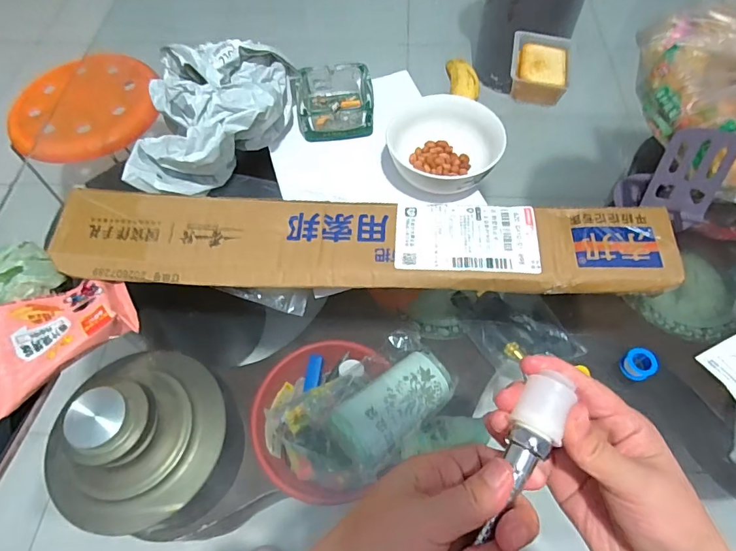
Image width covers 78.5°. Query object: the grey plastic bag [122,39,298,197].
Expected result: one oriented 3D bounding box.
[{"bbox_3d":[-0.167,-0.168,0.483,0.150,0.098,0.174,1,60,2],"label":"grey plastic bag"}]

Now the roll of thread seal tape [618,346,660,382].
[{"bbox_3d":[0.235,0.077,0.391,0.023,0.020,0.025,-1,60,1],"label":"roll of thread seal tape"}]

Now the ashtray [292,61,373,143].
[{"bbox_3d":[-0.044,-0.224,0.564,0.095,0.043,0.109,-8,60,-2],"label":"ashtray"}]

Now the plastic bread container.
[{"bbox_3d":[0.218,-0.262,0.569,0.074,0.035,0.096,10,61,7],"label":"plastic bread container"}]

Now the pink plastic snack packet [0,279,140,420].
[{"bbox_3d":[-0.277,0.049,0.393,0.132,0.032,0.082,-38,66,-18],"label":"pink plastic snack packet"}]

